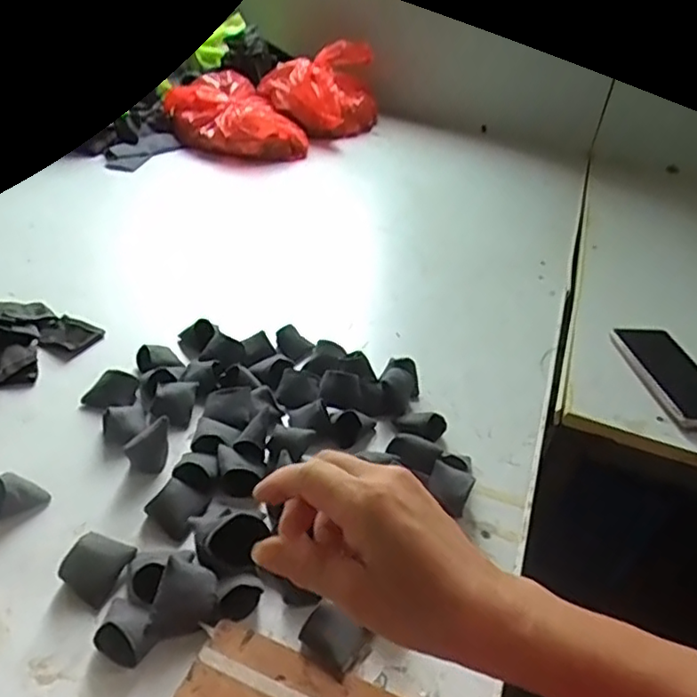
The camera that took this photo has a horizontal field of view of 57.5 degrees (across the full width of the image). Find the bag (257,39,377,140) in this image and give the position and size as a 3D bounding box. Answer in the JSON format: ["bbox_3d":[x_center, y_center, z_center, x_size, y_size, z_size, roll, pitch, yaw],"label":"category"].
[{"bbox_3d":[-0.054,-0.487,1.197,0.212,0.134,0.222,3,36,-4],"label":"bag"}]

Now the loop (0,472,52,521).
[{"bbox_3d":[-0.248,0.105,0.468,0.044,0.030,0.025,-19,43,-32],"label":"loop"}]

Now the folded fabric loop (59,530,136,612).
[{"bbox_3d":[-0.169,0.144,0.430,0.032,0.026,0.042,23,38,19],"label":"folded fabric loop"}]

